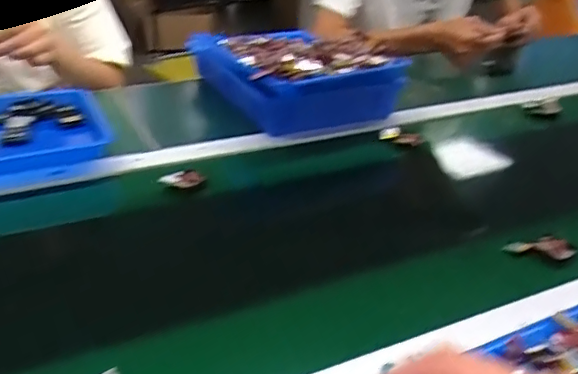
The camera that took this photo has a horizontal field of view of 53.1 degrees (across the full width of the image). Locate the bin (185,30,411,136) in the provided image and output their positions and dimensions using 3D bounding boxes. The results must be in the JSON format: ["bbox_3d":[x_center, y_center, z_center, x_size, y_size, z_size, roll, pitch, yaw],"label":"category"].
[{"bbox_3d":[0.006,-0.193,0.930,0.232,0.103,0.322,-11,31,-22],"label":"bin"}]

